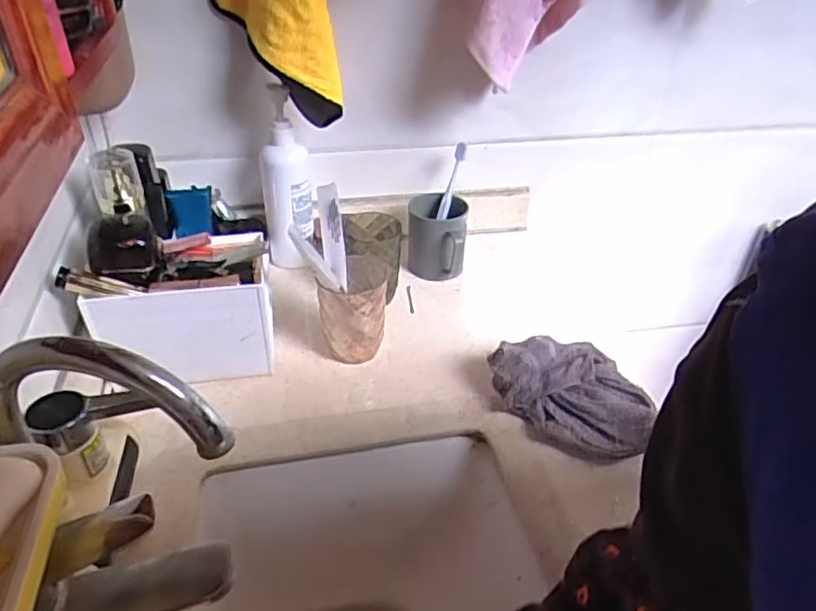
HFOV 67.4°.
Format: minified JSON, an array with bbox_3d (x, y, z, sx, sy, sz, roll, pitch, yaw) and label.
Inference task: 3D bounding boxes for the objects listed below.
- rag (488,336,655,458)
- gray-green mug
[{"bbox_3d":[0.166,0.080,0.619,0.163,0.067,0.104,24,42,28],"label":"rag"},{"bbox_3d":[0.039,-0.090,0.840,0.078,0.089,0.093,2,37,1],"label":"gray-green mug"}]

